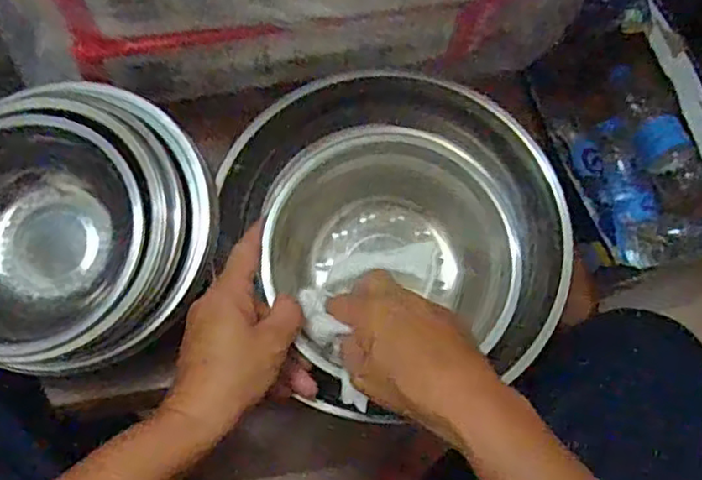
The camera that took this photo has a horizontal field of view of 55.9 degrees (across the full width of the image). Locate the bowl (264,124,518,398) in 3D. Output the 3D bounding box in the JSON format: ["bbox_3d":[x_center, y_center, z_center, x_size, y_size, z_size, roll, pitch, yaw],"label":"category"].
[{"bbox_3d":[0.030,-0.002,0.478,0.176,0.061,0.167,0,75,-1],"label":"bowl"}]

